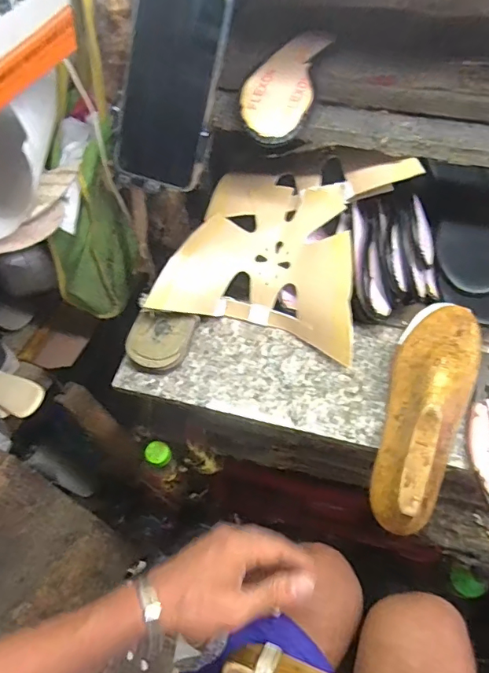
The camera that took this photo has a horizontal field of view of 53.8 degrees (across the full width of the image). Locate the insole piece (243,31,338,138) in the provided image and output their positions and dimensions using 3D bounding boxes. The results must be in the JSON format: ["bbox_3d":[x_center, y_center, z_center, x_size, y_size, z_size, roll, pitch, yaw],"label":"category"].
[{"bbox_3d":[0.047,-0.289,0.546,0.073,0.023,0.192,13,59,11],"label":"insole piece"}]

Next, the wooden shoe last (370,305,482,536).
[{"bbox_3d":[0.178,0.065,0.465,0.080,0.083,0.239,20,60,15],"label":"wooden shoe last"}]

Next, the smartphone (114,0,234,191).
[{"bbox_3d":[-0.068,-0.226,0.440,0.083,0.171,0.011,17,29,-2],"label":"smartphone"}]

